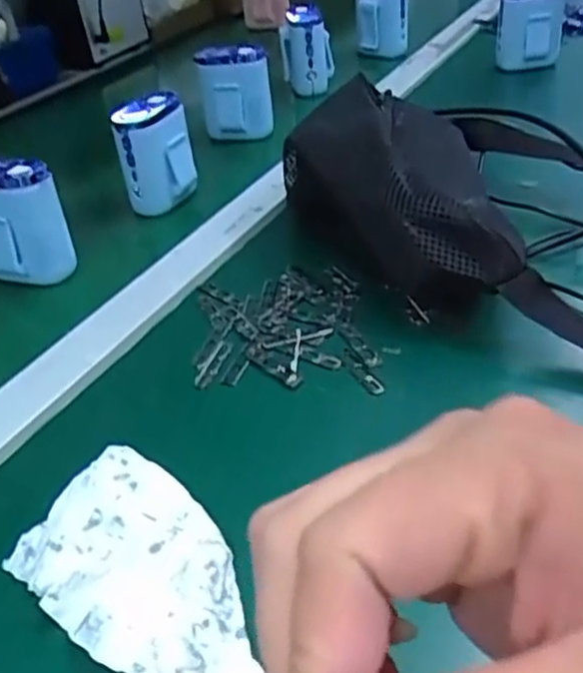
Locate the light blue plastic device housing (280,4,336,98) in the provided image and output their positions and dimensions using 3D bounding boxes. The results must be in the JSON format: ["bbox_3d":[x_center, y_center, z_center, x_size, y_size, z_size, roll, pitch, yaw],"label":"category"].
[{"bbox_3d":[0.018,-0.326,0.798,0.054,0.082,0.061,-10,37,-5],"label":"light blue plastic device housing"}]

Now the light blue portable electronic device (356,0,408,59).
[{"bbox_3d":[0.113,-0.400,0.881,0.062,0.090,0.061,-1,37,7],"label":"light blue portable electronic device"}]

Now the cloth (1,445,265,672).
[{"bbox_3d":[-0.059,0.102,0.290,0.075,0.015,0.143,-31,43,-29],"label":"cloth"}]

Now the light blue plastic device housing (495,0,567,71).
[{"bbox_3d":[0.261,-0.340,0.771,0.069,0.079,0.064,5,38,14],"label":"light blue plastic device housing"}]

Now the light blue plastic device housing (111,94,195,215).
[{"bbox_3d":[-0.112,-0.151,0.587,0.057,0.084,0.049,-10,37,-5],"label":"light blue plastic device housing"}]

